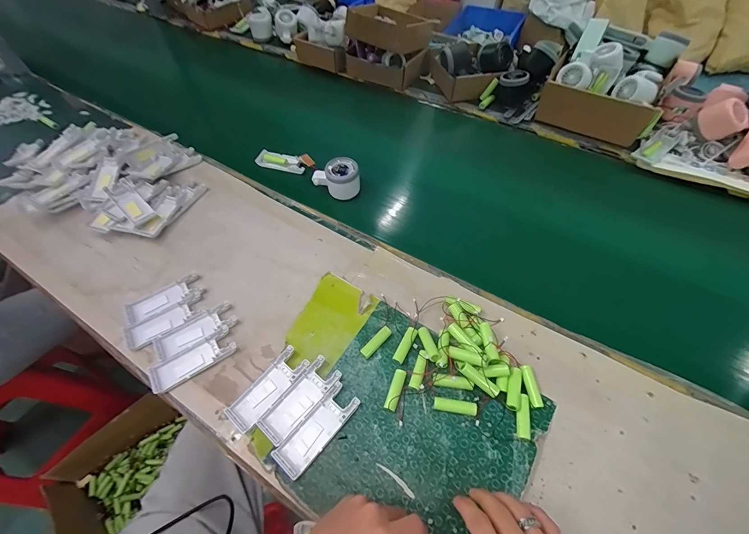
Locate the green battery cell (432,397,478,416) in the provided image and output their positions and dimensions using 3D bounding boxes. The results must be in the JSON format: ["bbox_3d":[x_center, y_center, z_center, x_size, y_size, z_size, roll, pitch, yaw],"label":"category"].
[{"bbox_3d":[0.096,0.166,0.402,0.050,0.012,0.014,7,58,7],"label":"green battery cell"}]

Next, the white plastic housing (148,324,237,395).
[{"bbox_3d":[-0.237,0.123,0.444,0.106,0.011,0.041,-32,61,-16],"label":"white plastic housing"}]

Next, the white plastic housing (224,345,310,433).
[{"bbox_3d":[-0.131,0.150,0.421,0.039,0.012,0.104,35,65,22],"label":"white plastic housing"}]

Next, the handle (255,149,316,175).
[{"bbox_3d":[-0.172,-0.211,0.668,0.126,0.034,0.038,14,59,11],"label":"handle"}]

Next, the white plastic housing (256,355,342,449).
[{"bbox_3d":[-0.090,0.160,0.409,0.040,0.012,0.104,36,66,23],"label":"white plastic housing"}]

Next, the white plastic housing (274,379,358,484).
[{"bbox_3d":[-0.066,0.188,0.394,0.040,0.011,0.104,36,66,23],"label":"white plastic housing"}]

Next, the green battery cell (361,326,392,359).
[{"bbox_3d":[0.003,0.100,0.449,0.049,0.013,0.014,-41,64,-21],"label":"green battery cell"}]

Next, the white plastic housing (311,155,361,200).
[{"bbox_3d":[-0.069,-0.157,0.613,0.076,0.056,0.054,-18,58,-9],"label":"white plastic housing"}]

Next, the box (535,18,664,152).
[{"bbox_3d":[0.468,-0.378,0.686,0.200,0.102,0.236,27,63,19],"label":"box"}]

